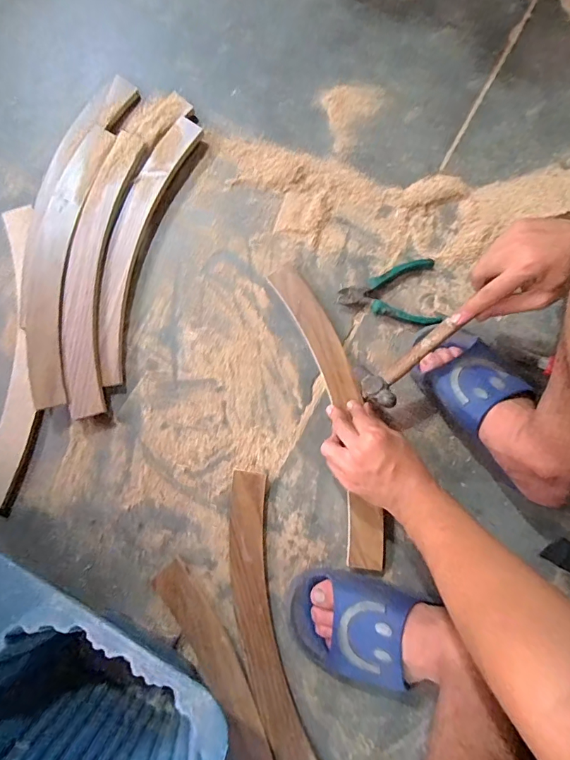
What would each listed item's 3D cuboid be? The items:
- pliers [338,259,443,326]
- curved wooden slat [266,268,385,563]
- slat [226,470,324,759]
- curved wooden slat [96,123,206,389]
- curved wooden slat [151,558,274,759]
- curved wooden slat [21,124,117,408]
[{"bbox_3d":[0.157,-0.130,0.614,0.142,0.020,0.105,-3,80,-2],"label":"pliers"},{"bbox_3d":[0.069,0.036,0.586,0.083,0.022,0.439,-12,80,-3],"label":"curved wooden slat"},{"bbox_3d":[-0.016,0.338,0.521,0.078,0.028,0.430,-15,82,0],"label":"slat"},{"bbox_3d":[-0.229,-0.212,0.636,0.080,0.022,0.433,15,80,1],"label":"curved wooden slat"},{"bbox_3d":[-0.062,0.450,0.509,0.077,0.014,0.441,-20,81,-5],"label":"curved wooden slat"},{"bbox_3d":[-0.327,-0.180,0.593,0.079,0.024,0.425,8,78,-15],"label":"curved wooden slat"}]

